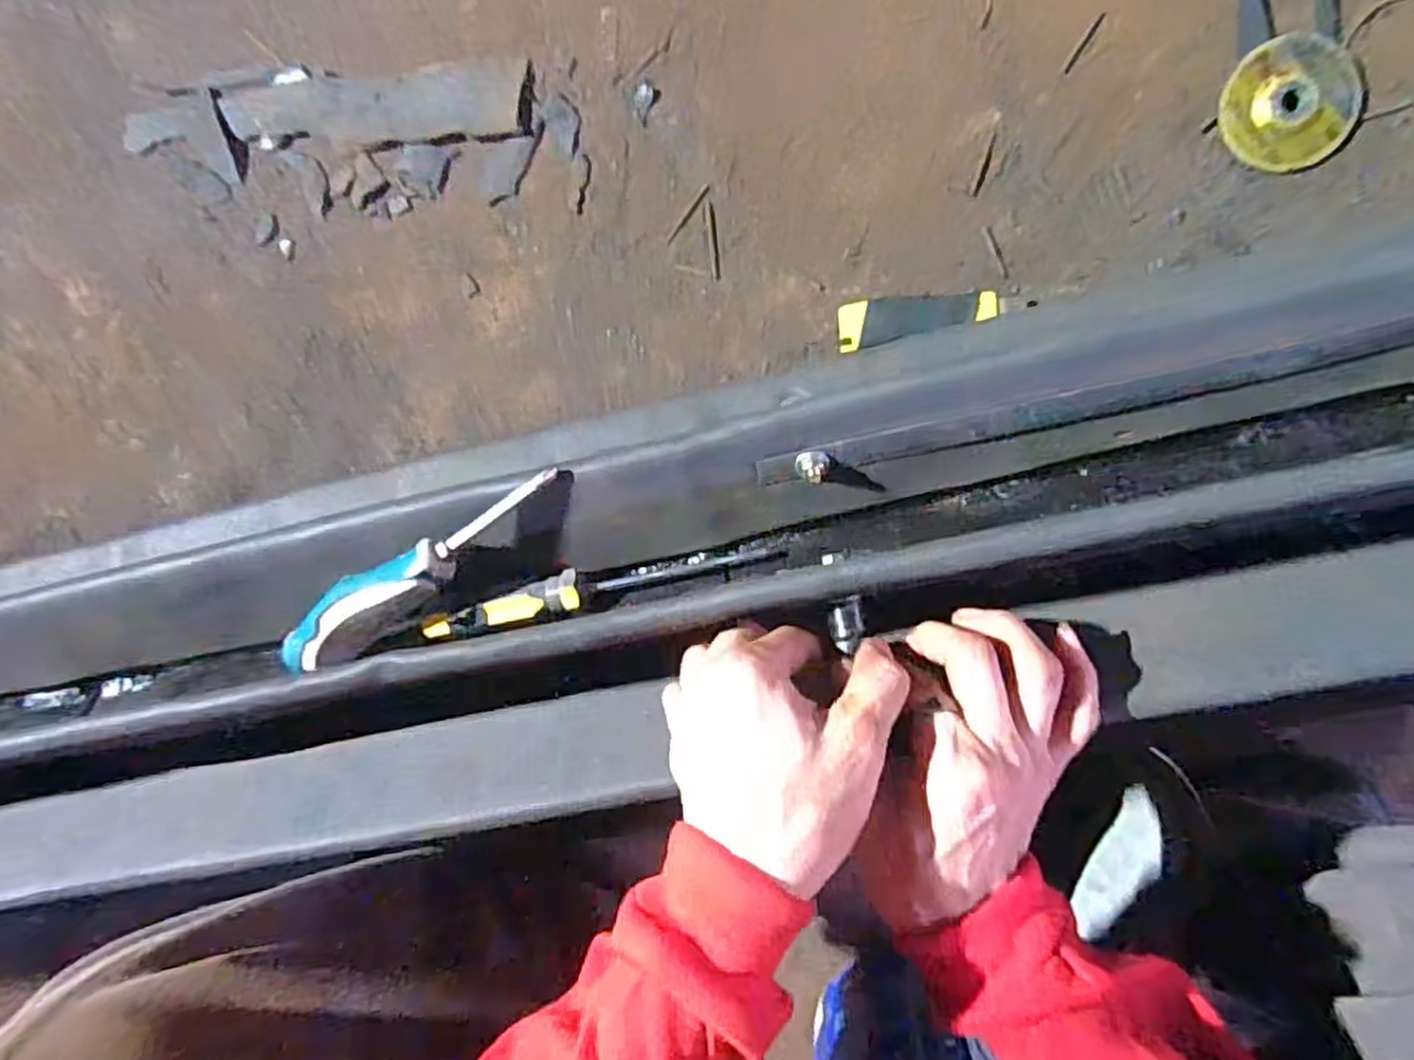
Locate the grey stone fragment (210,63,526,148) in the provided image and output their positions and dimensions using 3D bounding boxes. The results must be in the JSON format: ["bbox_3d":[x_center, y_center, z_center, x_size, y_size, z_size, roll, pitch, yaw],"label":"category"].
[{"bbox_3d":[-0.290,-0.362,0.652,0.266,0.015,0.057,0,96,8],"label":"grey stone fragment"}]

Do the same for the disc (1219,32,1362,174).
[{"bbox_3d":[0.435,-0.318,0.568,0.096,0.017,0.092,1,96,7],"label":"disc"}]

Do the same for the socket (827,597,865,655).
[{"bbox_3d":[0.060,0.040,0.328,0.014,0.013,0.021,-5,96,8],"label":"socket"}]

